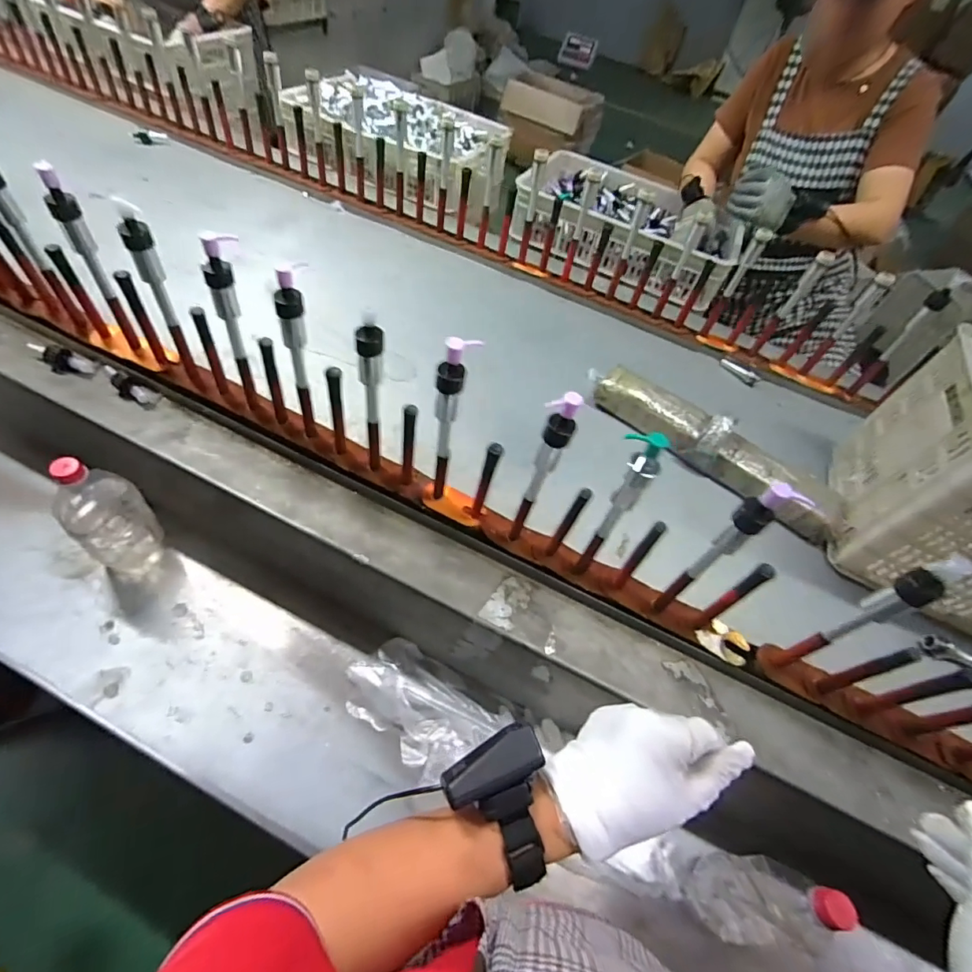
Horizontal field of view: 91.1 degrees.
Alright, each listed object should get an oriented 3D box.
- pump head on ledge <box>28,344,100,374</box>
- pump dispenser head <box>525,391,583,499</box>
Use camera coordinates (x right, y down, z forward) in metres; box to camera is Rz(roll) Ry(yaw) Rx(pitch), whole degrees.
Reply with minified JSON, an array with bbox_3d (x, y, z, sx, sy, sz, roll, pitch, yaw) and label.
[{"bbox_3d":[-0.603,-0.181,0.682,0.083,0.022,0.035,22,56,-7],"label":"pump head on ledge"},{"bbox_3d":[0.066,-0.033,0.486,0.031,0.154,0.025,18,57,10],"label":"pump dispenser head"}]

